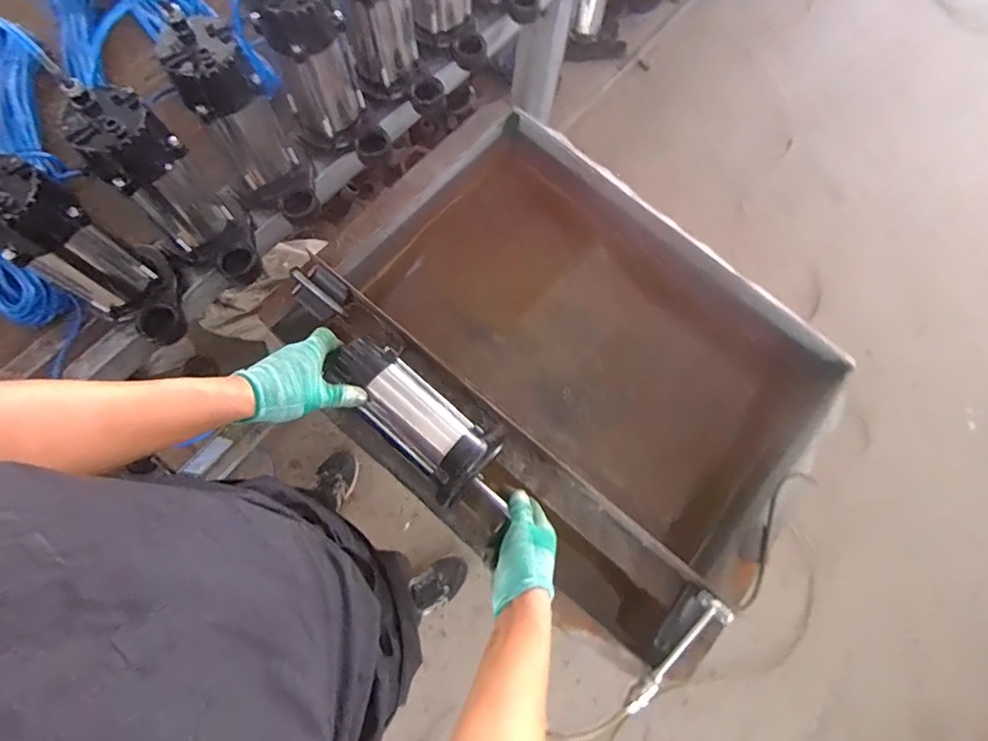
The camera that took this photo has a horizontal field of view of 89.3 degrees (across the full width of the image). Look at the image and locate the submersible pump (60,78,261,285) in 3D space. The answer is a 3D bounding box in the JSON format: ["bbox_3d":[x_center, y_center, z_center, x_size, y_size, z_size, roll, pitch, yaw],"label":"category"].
[{"bbox_3d":[-0.399,-0.214,0.643,0.113,0.251,0.145,-32,77,-12],"label":"submersible pump"}]

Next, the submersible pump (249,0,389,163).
[{"bbox_3d":[-0.234,-0.408,0.703,0.147,0.223,0.109,41,75,9],"label":"submersible pump"}]

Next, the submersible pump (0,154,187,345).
[{"bbox_3d":[-0.486,-0.139,0.606,0.156,0.228,0.110,31,74,6],"label":"submersible pump"}]

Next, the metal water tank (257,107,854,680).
[{"bbox_3d":[0.109,-0.016,0.830,0.760,0.271,0.612,38,75,8],"label":"metal water tank"}]

